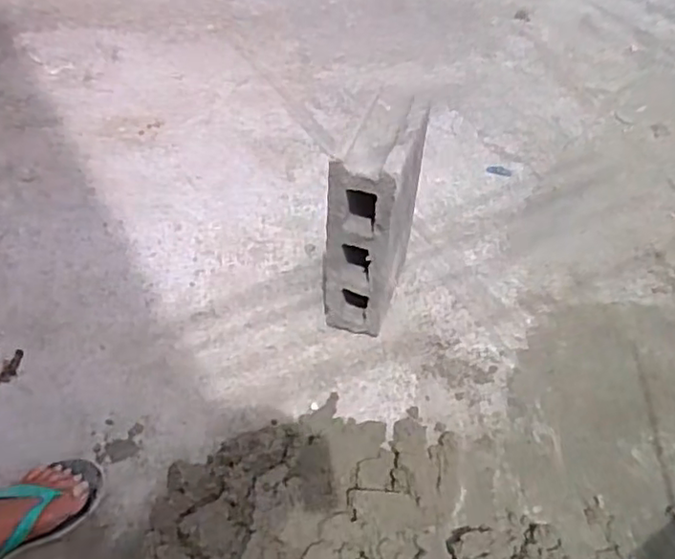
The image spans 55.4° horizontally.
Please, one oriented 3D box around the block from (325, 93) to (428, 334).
[{"bbox_3d":[0.052,-0.076,1.036,0.113,0.405,0.161,17,53,10],"label":"block"}]

